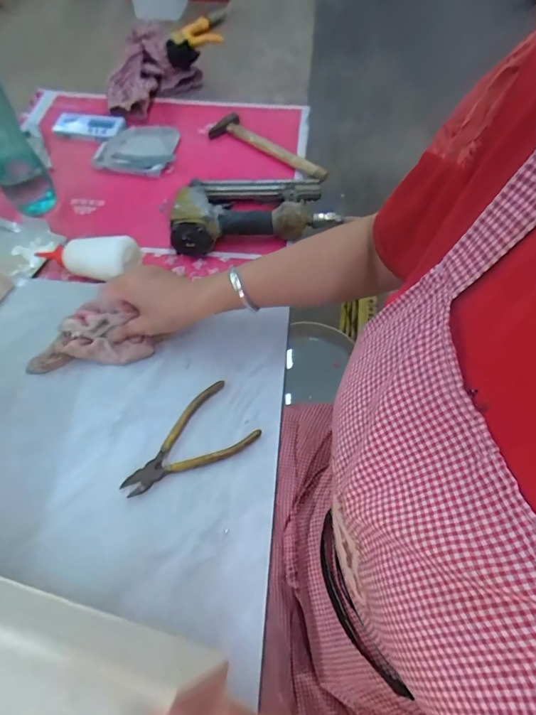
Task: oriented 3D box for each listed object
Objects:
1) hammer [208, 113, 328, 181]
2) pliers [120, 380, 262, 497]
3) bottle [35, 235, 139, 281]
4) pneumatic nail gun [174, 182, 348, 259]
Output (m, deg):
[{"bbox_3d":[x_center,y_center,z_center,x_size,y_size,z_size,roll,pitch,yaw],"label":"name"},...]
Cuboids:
[{"bbox_3d":[0.005,-0.382,0.739,0.268,0.033,0.069,31,63,16],"label":"hammer"},{"bbox_3d":[-0.091,0.098,0.456,0.151,0.007,0.085,-34,66,-19],"label":"pliers"},{"bbox_3d":[-0.258,-0.142,0.594,0.156,0.060,0.044,-4,59,13],"label":"bottle"},{"bbox_3d":[-0.030,-0.240,0.634,0.245,0.060,0.149,-10,60,-7],"label":"pneumatic nail gun"}]

